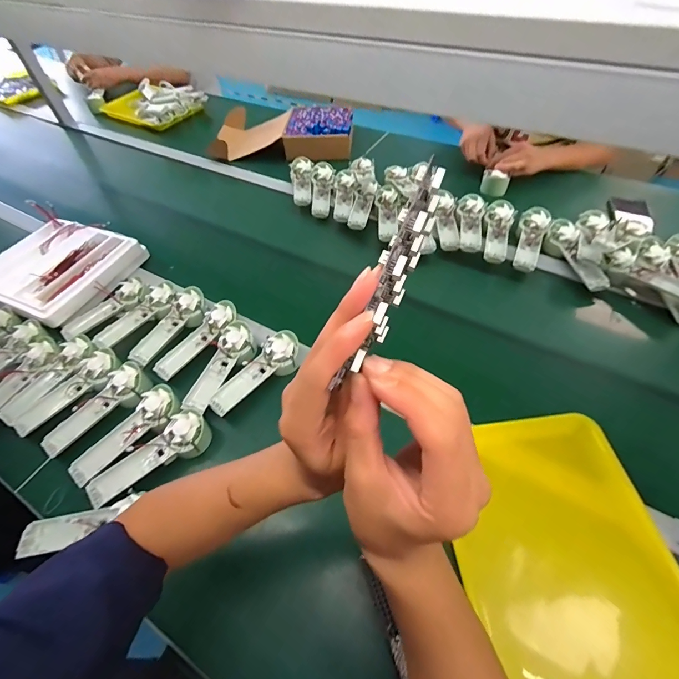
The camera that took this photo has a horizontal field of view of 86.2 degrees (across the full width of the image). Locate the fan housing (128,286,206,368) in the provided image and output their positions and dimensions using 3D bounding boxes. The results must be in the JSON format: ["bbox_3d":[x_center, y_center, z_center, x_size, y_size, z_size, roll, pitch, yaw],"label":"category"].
[{"bbox_3d":[-0.320,-0.027,0.690,0.069,0.030,0.181,24,60,20],"label":"fan housing"}]

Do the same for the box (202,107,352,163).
[{"bbox_3d":[-0.171,-0.631,1.099,0.432,0.068,0.228,4,55,7],"label":"box"}]

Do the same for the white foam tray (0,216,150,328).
[{"bbox_3d":[-0.633,-0.163,0.812,0.305,0.063,0.254,19,58,17],"label":"white foam tray"}]

